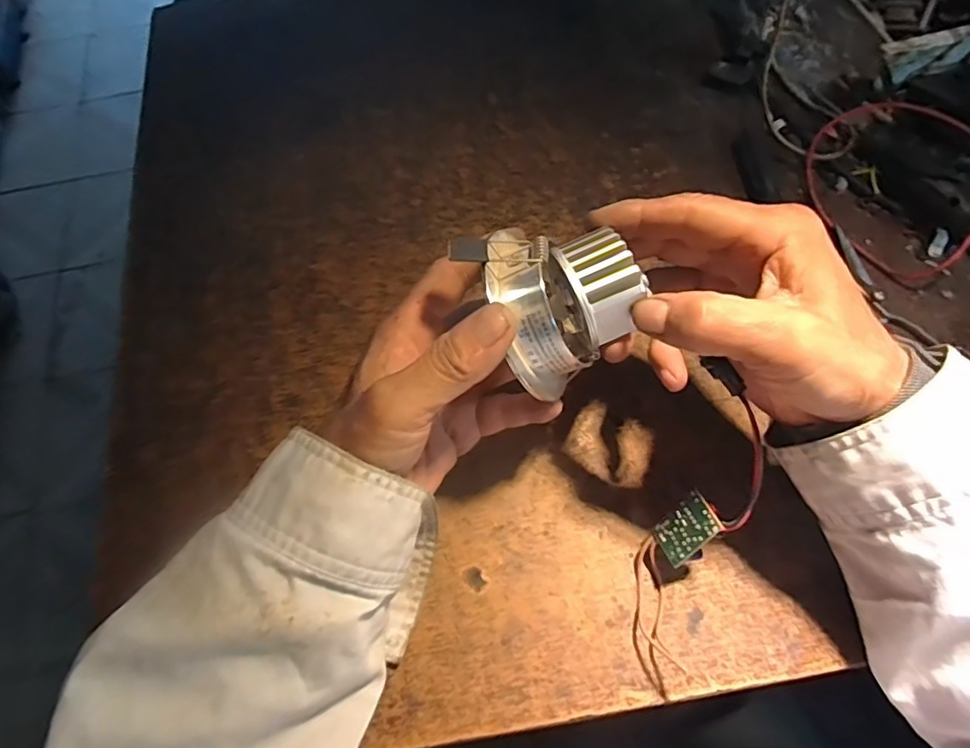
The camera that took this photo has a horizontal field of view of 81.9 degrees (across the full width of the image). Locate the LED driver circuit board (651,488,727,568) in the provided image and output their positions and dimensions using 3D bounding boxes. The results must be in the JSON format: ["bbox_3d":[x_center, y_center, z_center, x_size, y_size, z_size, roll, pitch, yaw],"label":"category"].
[{"bbox_3d":[0.105,0.081,0.290,0.004,0.038,0.025,11,35,-35],"label":"LED driver circuit board"}]

